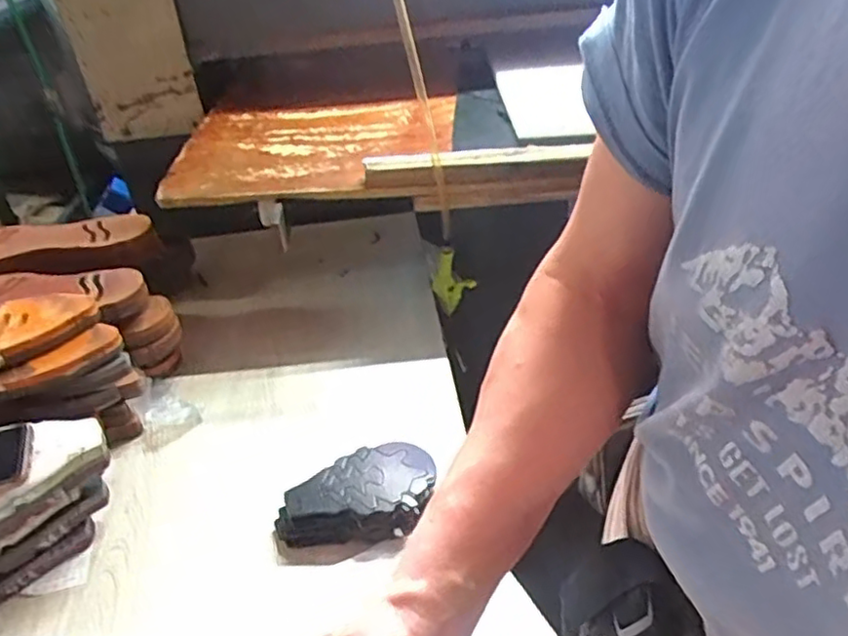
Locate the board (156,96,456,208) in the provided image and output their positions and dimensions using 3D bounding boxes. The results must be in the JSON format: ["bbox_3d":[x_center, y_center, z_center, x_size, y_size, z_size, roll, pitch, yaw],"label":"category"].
[{"bbox_3d":[-0.155,-0.251,0.944,0.392,0.033,0.294,-4,36,2],"label":"board"}]

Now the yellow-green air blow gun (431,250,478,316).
[{"bbox_3d":[0.041,-0.040,0.926,0.039,0.131,0.054,-16,58,-12],"label":"yellow-green air blow gun"}]

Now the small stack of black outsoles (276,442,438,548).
[{"bbox_3d":[-0.066,0.175,0.650,0.151,0.040,0.097,-4,36,2],"label":"small stack of black outsoles"}]

